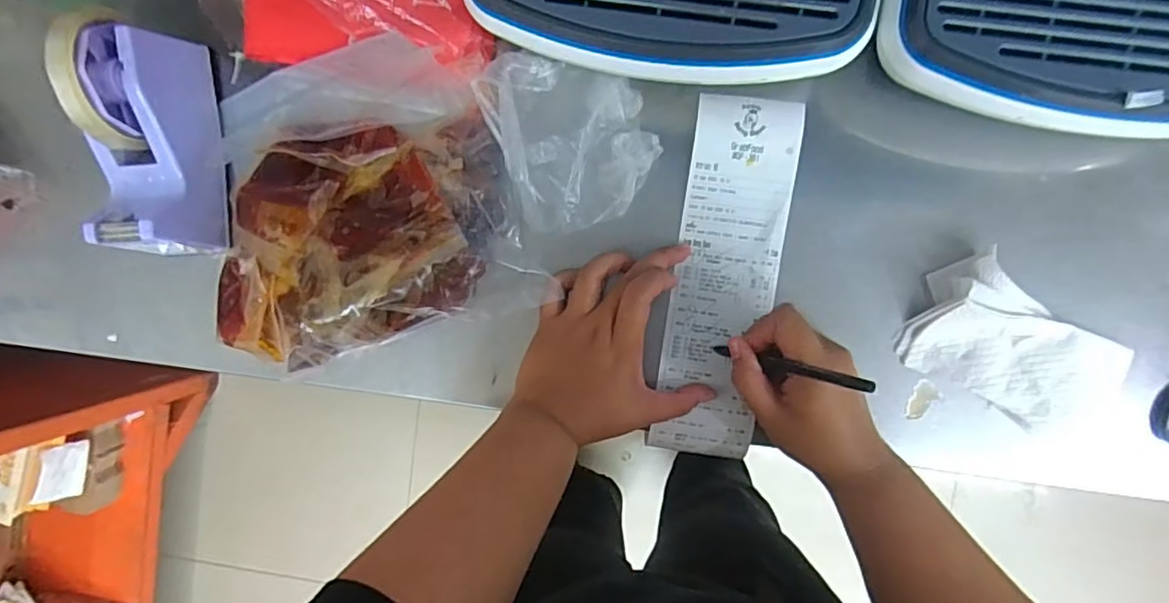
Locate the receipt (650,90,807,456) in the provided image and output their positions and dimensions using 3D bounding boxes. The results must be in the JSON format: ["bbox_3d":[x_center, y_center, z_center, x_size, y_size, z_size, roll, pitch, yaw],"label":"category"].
[{"bbox_3d":[0.109,-0.016,0.454,0.076,0.006,0.275,8,95,5],"label":"receipt"}]

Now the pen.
[{"bbox_3d":[0.131,0.043,0.396,0.013,0.137,0.008,2,94,-26],"label":"pen"}]

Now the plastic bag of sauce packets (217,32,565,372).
[{"bbox_3d":[-0.180,-0.074,0.444,0.254,0.064,0.225,-15,92,5],"label":"plastic bag of sauce packets"}]

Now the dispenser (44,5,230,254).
[{"bbox_3d":[-0.328,-0.120,0.431,0.061,0.098,0.168,-4,93,4],"label":"dispenser"}]

